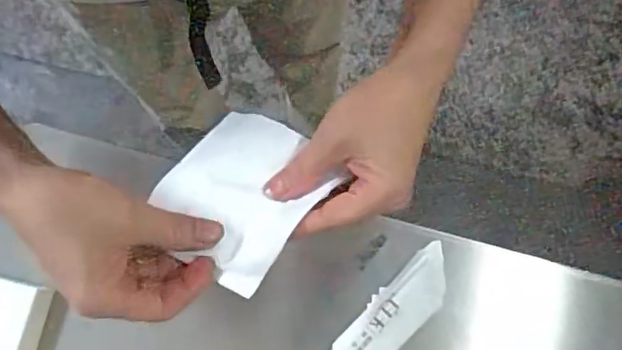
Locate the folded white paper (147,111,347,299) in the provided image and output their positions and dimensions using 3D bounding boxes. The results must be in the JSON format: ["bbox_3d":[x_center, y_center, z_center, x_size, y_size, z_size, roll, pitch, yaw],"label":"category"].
[{"bbox_3d":[-0.047,0.011,0.376,0.108,0.015,0.107,30,73,29],"label":"folded white paper"}]

